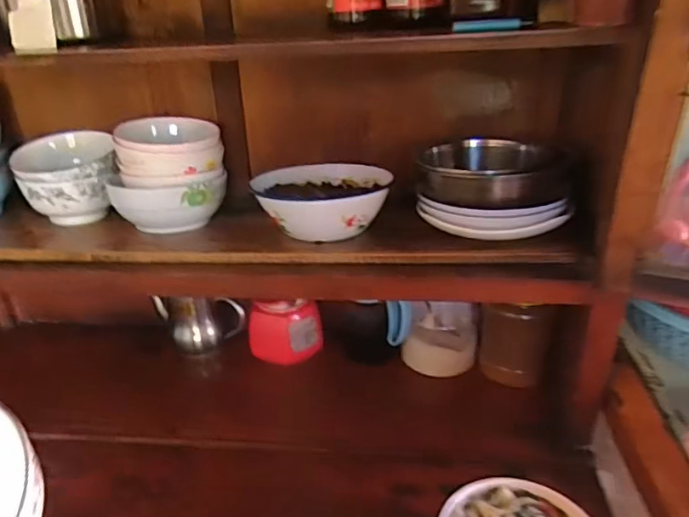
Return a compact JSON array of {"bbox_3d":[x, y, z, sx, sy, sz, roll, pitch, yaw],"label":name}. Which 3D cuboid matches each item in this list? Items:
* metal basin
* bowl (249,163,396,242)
[{"bbox_3d":[0.186,-0.117,0.695,0.173,0.058,0.173,0,28,4],"label":"metal basin"},{"bbox_3d":[-0.030,-0.081,0.709,0.165,0.056,0.157,-10,29,-15],"label":"bowl"}]

